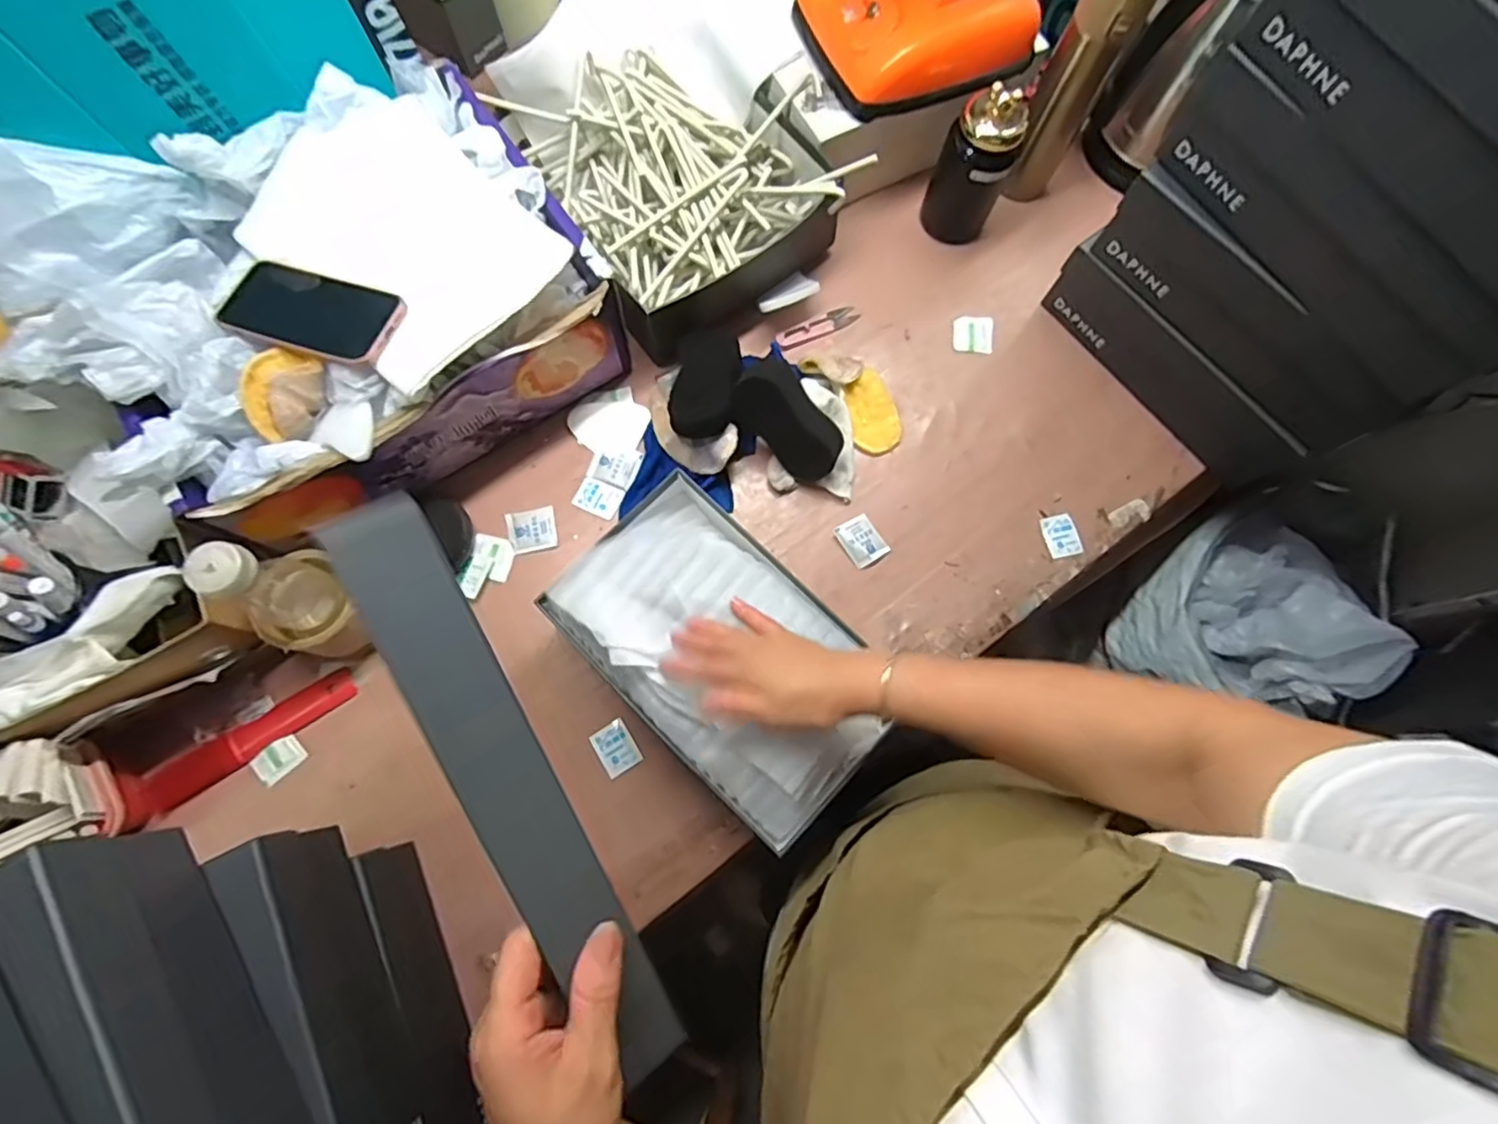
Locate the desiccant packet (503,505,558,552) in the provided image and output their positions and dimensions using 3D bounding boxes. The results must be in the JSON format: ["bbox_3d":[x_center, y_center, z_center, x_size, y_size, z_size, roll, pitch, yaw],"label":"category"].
[{"bbox_3d":[-0.223,-0.033,0.665,0.048,0.010,0.047,-12,77,-5],"label":"desiccant packet"}]

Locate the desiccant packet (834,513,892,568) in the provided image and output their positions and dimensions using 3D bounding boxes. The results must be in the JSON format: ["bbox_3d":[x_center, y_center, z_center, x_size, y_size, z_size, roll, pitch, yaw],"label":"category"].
[{"bbox_3d":[0.117,-0.023,0.667,0.040,0.010,0.050,-31,79,-9],"label":"desiccant packet"}]

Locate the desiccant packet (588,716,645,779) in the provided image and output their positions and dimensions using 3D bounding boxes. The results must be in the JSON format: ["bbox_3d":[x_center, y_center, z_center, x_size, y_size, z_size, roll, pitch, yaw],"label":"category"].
[{"bbox_3d":[-0.127,0.178,0.619,0.036,0.005,0.048,-29,70,-23],"label":"desiccant packet"}]

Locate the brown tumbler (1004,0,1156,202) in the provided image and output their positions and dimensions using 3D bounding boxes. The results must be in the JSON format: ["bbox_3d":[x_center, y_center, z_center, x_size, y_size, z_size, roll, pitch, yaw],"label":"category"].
[{"bbox_3d":[0.338,-0.498,0.678,0.062,0.235,0.064,0,76,-2],"label":"brown tumbler"}]

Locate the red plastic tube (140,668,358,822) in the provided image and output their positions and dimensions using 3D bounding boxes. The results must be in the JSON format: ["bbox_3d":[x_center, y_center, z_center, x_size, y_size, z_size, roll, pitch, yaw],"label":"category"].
[{"bbox_3d":[-0.462,0.164,0.606,0.180,0.025,0.034,-35,79,-25],"label":"red plastic tube"}]

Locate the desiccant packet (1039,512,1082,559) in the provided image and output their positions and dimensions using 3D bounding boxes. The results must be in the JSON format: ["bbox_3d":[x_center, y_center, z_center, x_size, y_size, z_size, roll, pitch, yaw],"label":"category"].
[{"bbox_3d":[0.328,-0.027,0.681,0.033,0.004,0.046,-15,70,5],"label":"desiccant packet"}]

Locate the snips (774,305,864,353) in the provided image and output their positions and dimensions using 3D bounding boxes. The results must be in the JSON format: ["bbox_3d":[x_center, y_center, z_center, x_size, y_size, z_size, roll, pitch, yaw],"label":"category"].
[{"bbox_3d":[0.077,-0.265,0.733,0.105,0.014,0.027,-27,78,-8],"label":"snips"}]

